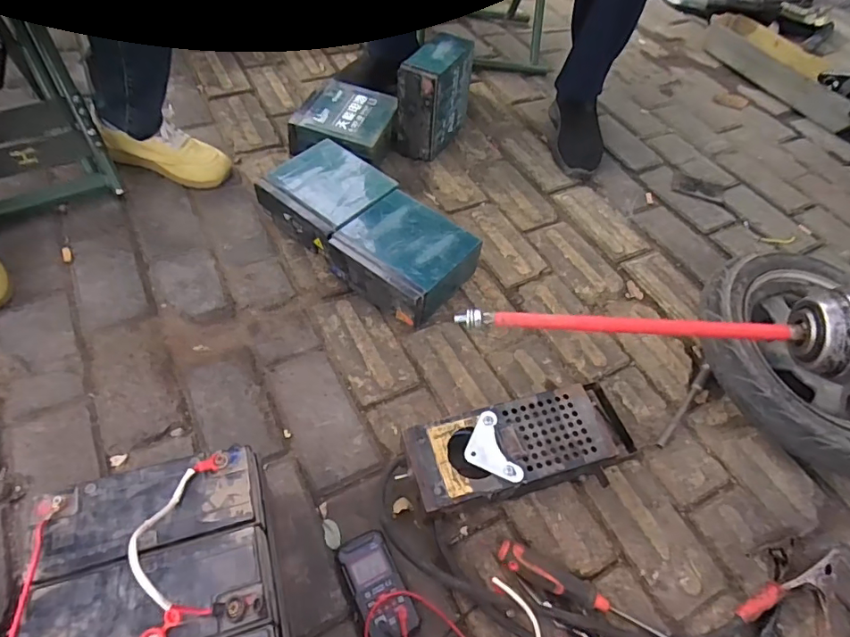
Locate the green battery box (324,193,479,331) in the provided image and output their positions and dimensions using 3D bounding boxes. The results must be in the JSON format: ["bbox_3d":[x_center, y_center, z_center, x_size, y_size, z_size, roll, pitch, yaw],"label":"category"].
[{"bbox_3d":[-0.031,-0.094,0.819,0.182,0.090,0.170,36,59,18],"label":"green battery box"}]

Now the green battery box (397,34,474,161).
[{"bbox_3d":[0.016,-0.430,1.005,0.093,0.192,0.155,26,56,12],"label":"green battery box"}]

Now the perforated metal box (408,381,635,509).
[{"bbox_3d":[0.121,0.168,0.655,0.297,0.067,0.117,-10,56,-16],"label":"perforated metal box"}]

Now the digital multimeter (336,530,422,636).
[{"bbox_3d":[-0.051,0.295,0.562,0.054,0.031,0.110,-20,59,-22],"label":"digital multimeter"}]

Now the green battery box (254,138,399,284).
[{"bbox_3d":[-0.162,-0.203,0.880,0.190,0.075,0.171,38,59,19],"label":"green battery box"}]

